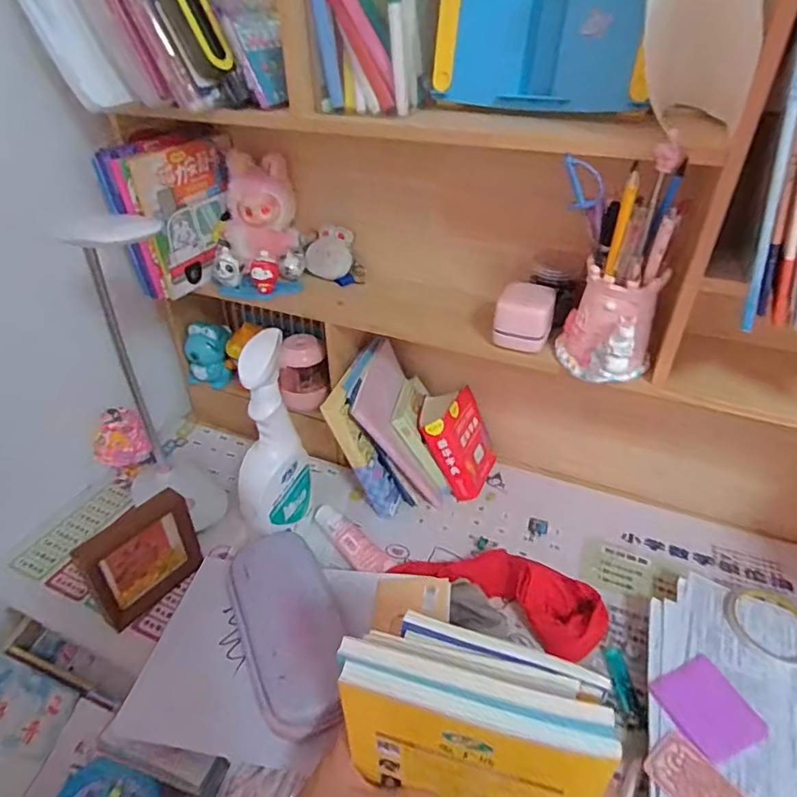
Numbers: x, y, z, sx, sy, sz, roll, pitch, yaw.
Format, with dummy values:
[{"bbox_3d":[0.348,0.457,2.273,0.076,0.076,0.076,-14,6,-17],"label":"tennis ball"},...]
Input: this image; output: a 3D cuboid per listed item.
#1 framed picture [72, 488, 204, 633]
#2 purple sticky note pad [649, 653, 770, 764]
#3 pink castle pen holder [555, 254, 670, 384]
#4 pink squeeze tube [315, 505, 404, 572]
[{"bbox_3d":[-0.288,0.179,0.608,0.035,0.119,0.119,23,41,28],"label":"framed picture"},{"bbox_3d":[0.298,0.297,0.515,0.077,0.007,0.079,-15,38,-21],"label":"purple sticky note pad"},{"bbox_3d":[0.206,-0.070,0.528,0.088,0.104,0.073,16,38,20],"label":"pink castle pen holder"},{"bbox_3d":[-0.060,0.181,0.682,0.123,0.021,0.045,27,43,32],"label":"pink squeeze tube"}]

